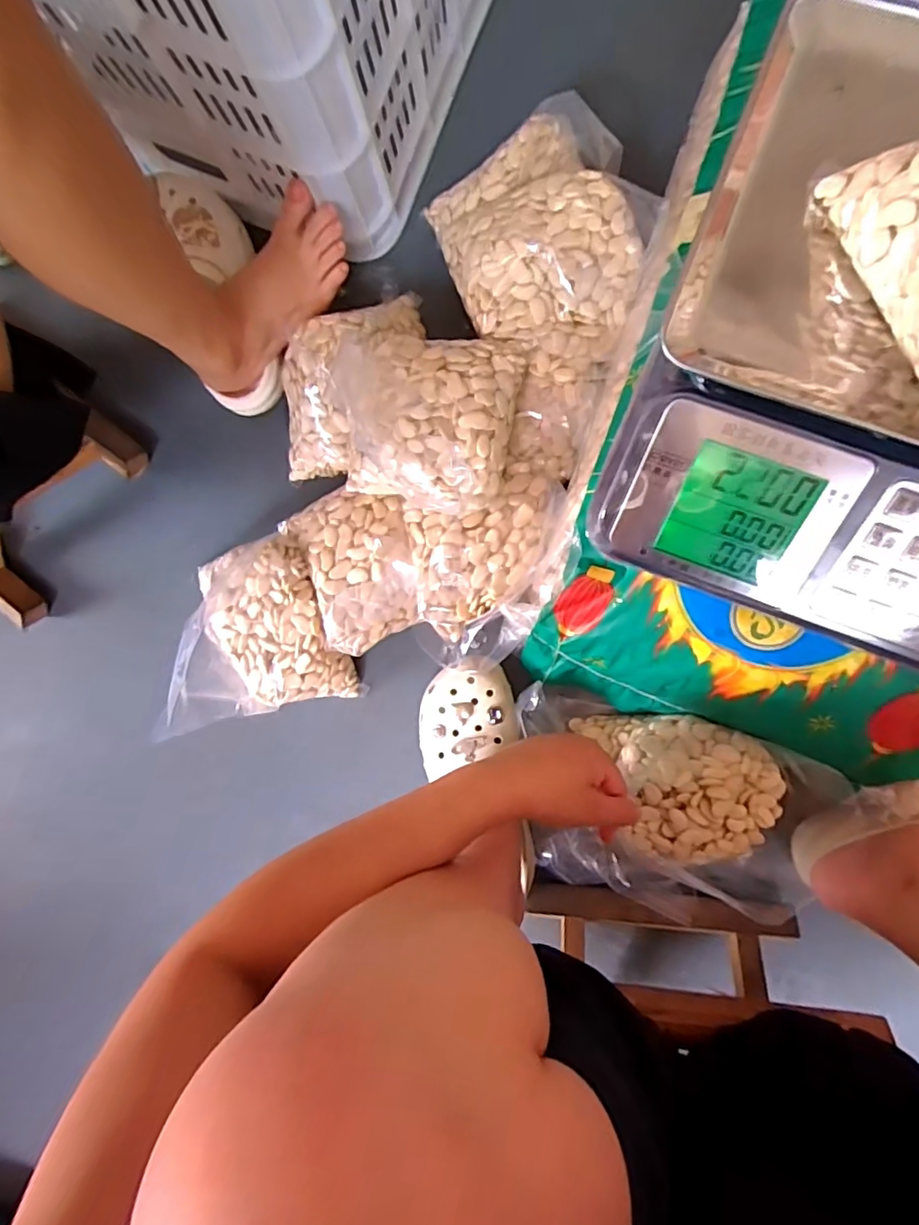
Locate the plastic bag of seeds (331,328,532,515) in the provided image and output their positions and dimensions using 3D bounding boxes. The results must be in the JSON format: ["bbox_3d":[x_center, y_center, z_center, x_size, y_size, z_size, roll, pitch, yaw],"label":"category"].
[{"bbox_3d":[-0.036,-0.184,0.530,0.183,0.041,0.163,5,94,5],"label":"plastic bag of seeds"}]

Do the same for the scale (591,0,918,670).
[{"bbox_3d":[0.293,-0.156,0.366,0.328,0.098,0.344,20,95,4],"label":"scale"}]

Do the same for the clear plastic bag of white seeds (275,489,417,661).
[{"bbox_3d":[-0.102,-0.049,0.584,0.125,0.039,0.159,-22,91,6],"label":"clear plastic bag of white seeds"}]

